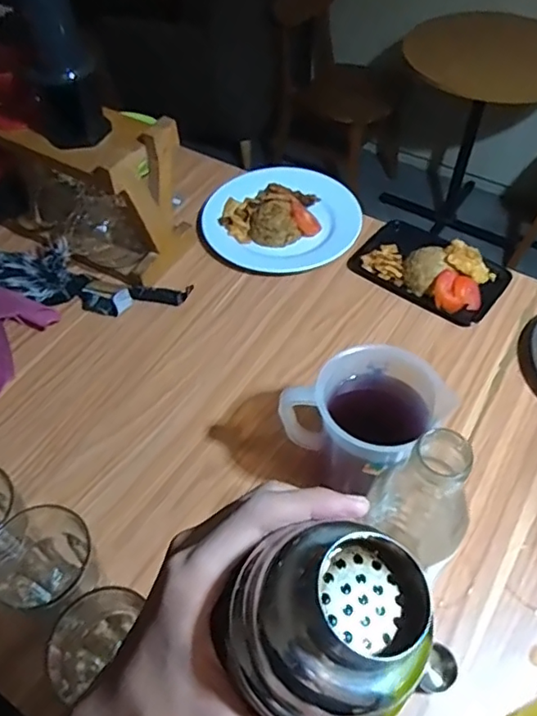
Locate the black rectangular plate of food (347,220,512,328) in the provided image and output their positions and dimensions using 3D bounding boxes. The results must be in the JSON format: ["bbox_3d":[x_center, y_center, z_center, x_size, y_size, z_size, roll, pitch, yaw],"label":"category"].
[{"bbox_3d":[0.243,-0.145,0.833,0.215,0.056,0.140,33,61,23],"label":"black rectangular plate of food"}]

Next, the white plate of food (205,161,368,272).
[{"bbox_3d":[0.018,-0.234,0.912,0.250,0.050,0.224,-12,54,-7],"label":"white plate of food"}]

